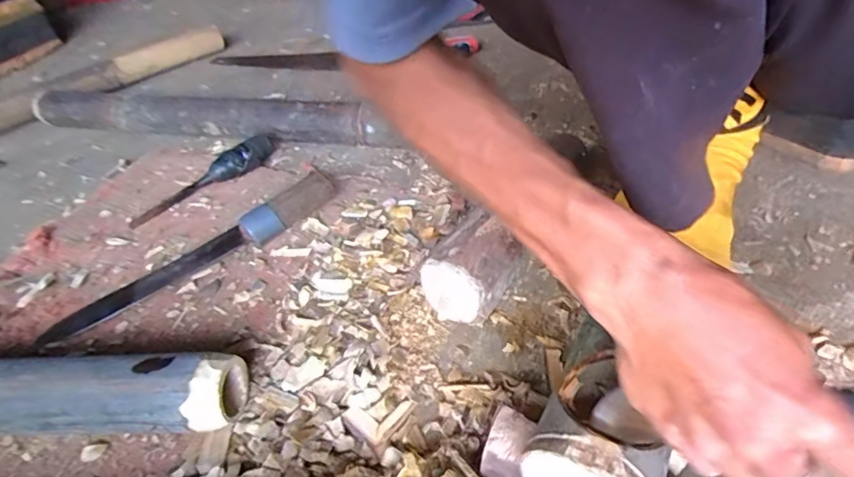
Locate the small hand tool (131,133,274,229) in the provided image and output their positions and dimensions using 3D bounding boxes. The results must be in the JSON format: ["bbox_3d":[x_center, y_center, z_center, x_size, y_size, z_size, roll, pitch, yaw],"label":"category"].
[{"bbox_3d":[-0.291,-0.081,0.646,0.202,0.041,0.029,-31,49,-24],"label":"small hand tool"}]

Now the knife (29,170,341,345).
[{"bbox_3d":[-0.251,0.011,0.532,0.327,0.044,0.051,-27,47,-20],"label":"knife"}]

